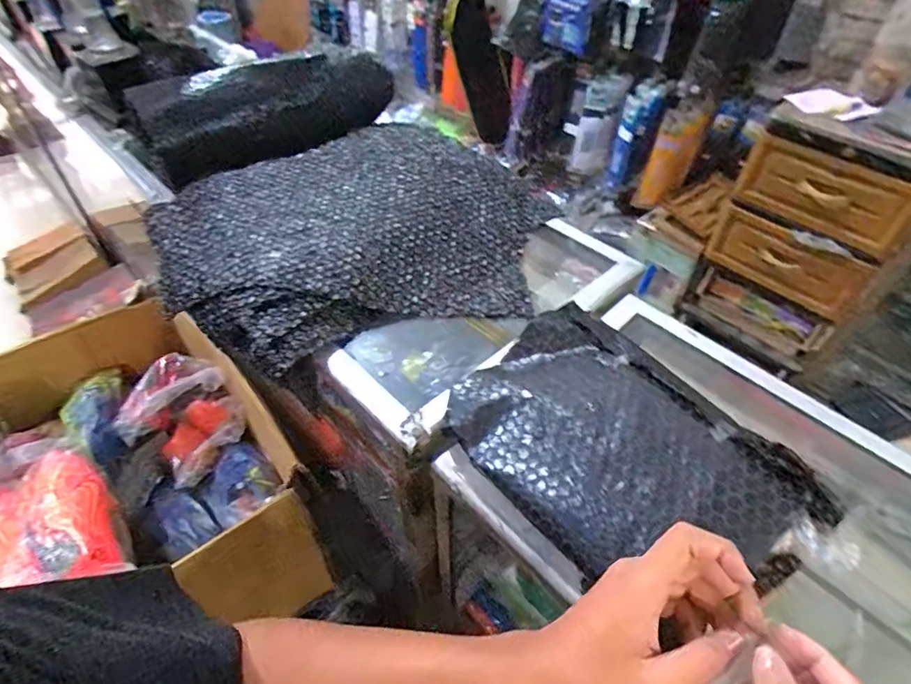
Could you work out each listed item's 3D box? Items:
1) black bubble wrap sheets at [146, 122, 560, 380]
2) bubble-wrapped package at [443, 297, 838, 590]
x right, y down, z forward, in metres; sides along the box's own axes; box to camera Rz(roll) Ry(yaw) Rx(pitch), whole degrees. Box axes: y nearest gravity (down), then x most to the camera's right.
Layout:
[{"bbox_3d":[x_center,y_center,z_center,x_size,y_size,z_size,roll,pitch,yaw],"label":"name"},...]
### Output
[{"bbox_3d":[-0.114,-0.162,0.737,0.518,0.068,0.423,-34,56,-28],"label":"black bubble wrap sheets"},{"bbox_3d":[0.133,0.089,0.481,0.198,0.035,0.299,-34,45,-12],"label":"bubble-wrapped package"}]

